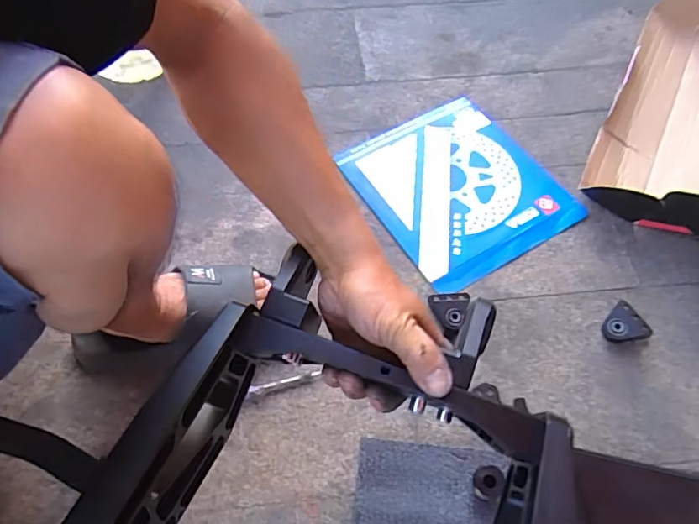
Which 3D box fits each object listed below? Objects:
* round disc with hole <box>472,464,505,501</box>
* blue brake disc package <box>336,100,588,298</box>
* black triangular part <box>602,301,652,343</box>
[{"bbox_3d":[0.135,0.215,0.492,0.027,0.027,0.029,-1,60,1],"label":"round disc with hole"},{"bbox_3d":[0.148,-0.109,0.698,0.249,0.012,0.264,-27,63,-14],"label":"blue brake disc package"},{"bbox_3d":[0.320,0.074,0.583,0.051,0.024,0.047,-33,64,-17],"label":"black triangular part"}]

